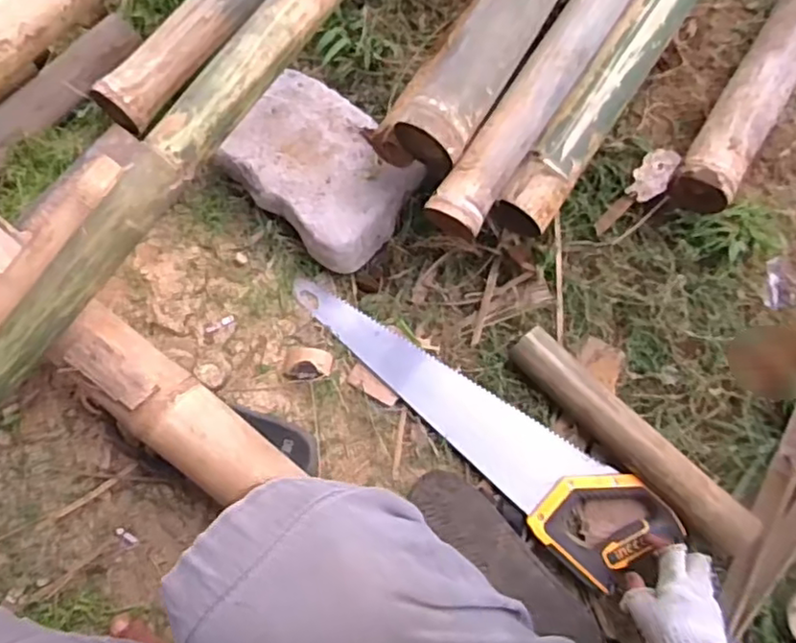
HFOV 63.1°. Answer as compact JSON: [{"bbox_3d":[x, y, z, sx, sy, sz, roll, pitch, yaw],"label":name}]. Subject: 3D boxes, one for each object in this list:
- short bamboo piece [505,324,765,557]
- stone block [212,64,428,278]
[{"bbox_3d":[0.284,0.140,0.790,0.066,0.047,0.351,-41,80,-10],"label":"short bamboo piece"},{"bbox_3d":[-0.109,-0.209,0.887,0.261,0.083,0.186,41,79,9],"label":"stone block"}]

